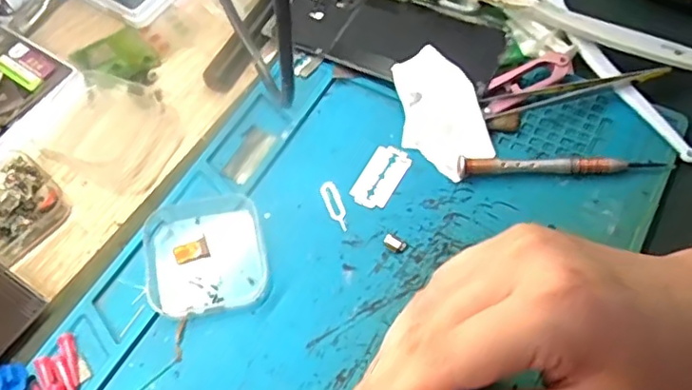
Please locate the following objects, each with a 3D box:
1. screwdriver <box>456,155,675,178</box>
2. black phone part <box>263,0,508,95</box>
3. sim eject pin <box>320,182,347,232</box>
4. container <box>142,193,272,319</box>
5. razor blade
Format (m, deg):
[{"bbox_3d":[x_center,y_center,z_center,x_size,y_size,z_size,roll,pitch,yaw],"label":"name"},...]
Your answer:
[{"bbox_3d":[0.124,-0.017,0.350,0.118,0.010,0.010,0,60,4],"label":"screwdriver"},{"bbox_3d":[0.026,-0.109,0.408,0.154,0.015,0.072,23,64,16],"label":"black phone part"},{"bbox_3d":[-0.006,0.006,0.354,0.010,0.004,0.033,-23,63,1],"label":"sim eject pin"},{"bbox_3d":[-0.077,0.030,0.336,0.064,0.017,0.068,-8,60,-1],"label":"container"},{"bbox_3d":[0.021,-0.011,0.361,0.023,0.004,0.042,24,66,23],"label":"razor blade"}]

